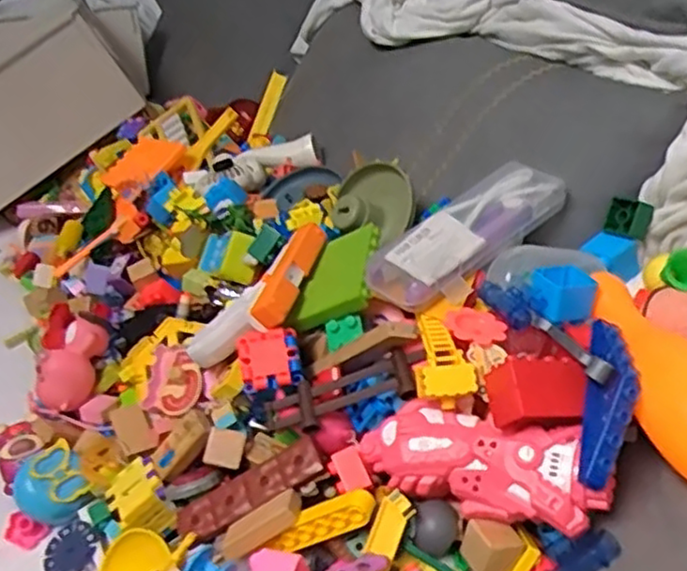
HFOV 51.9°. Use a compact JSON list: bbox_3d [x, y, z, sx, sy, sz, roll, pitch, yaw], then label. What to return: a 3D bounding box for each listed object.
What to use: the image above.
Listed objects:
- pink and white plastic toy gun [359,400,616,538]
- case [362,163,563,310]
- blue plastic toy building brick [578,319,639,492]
[{"bbox_3d":[0.092,0.121,0.492,0.173,0.045,0.060,9,38,21],"label":"pink and white plastic toy gun"},{"bbox_3d":[0.105,-0.048,0.593,0.190,0.036,0.067,-33,43,-32],"label":"case"},{"bbox_3d":[0.176,0.073,0.467,0.029,0.029,0.117,7,57,19],"label":"blue plastic toy building brick"}]

